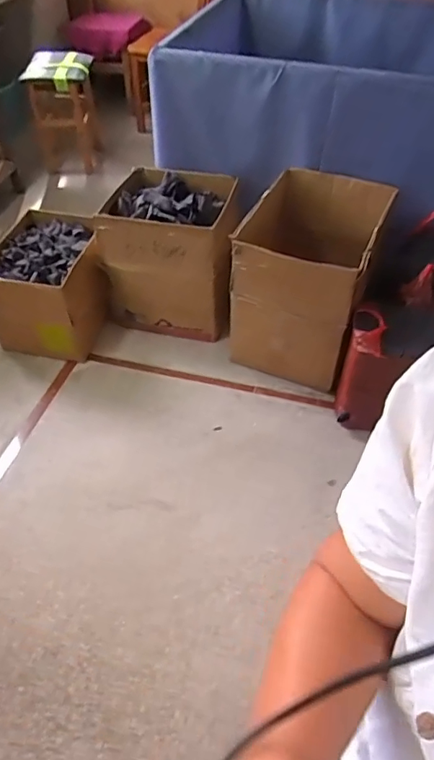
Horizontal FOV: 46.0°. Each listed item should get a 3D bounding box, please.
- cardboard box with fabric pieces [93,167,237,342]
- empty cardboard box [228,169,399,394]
[{"bbox_3d":[-0.146,-0.442,1.793,0.431,0.413,0.374,5,49,5],"label":"cardboard box with fabric pieces"},{"bbox_3d":[0.287,-0.311,1.659,0.370,0.509,0.461,17,51,14],"label":"empty cardboard box"}]

